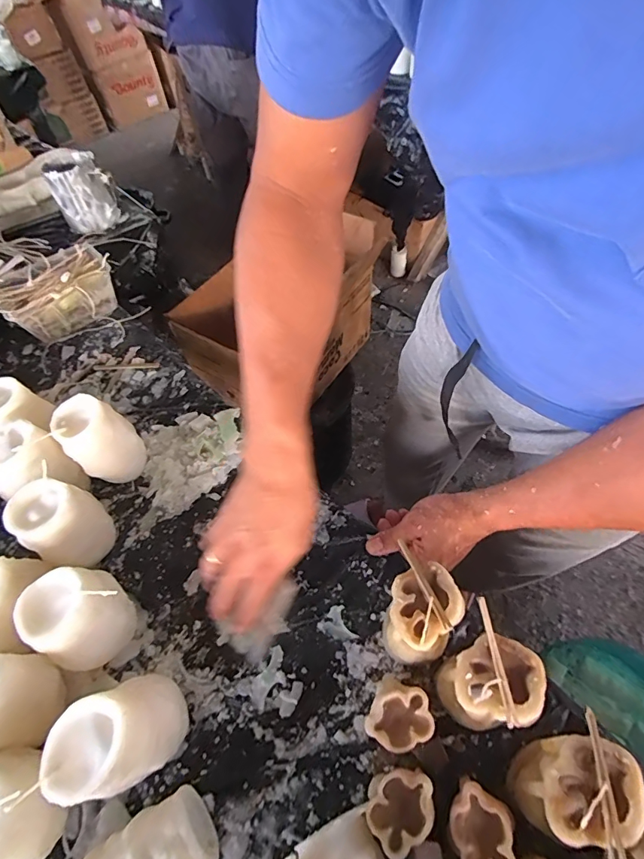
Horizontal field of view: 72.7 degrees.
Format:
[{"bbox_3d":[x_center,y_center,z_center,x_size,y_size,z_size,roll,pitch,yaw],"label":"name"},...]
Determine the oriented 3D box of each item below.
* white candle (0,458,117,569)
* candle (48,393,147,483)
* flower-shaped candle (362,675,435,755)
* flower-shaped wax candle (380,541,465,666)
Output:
[{"bbox_3d":[-0.274,0.101,0.471,0.069,0.102,0.073,23,60,19],"label":"white candle"},{"bbox_3d":[-0.260,0.017,0.528,0.072,0.106,0.072,38,66,26],"label":"candle"},{"bbox_3d":[0.064,0.243,0.371,0.049,0.063,0.050,28,62,22],"label":"flower-shaped candle"},{"bbox_3d":[0.088,0.169,0.398,0.060,0.083,0.073,24,61,20],"label":"flower-shaped wax candle"}]

